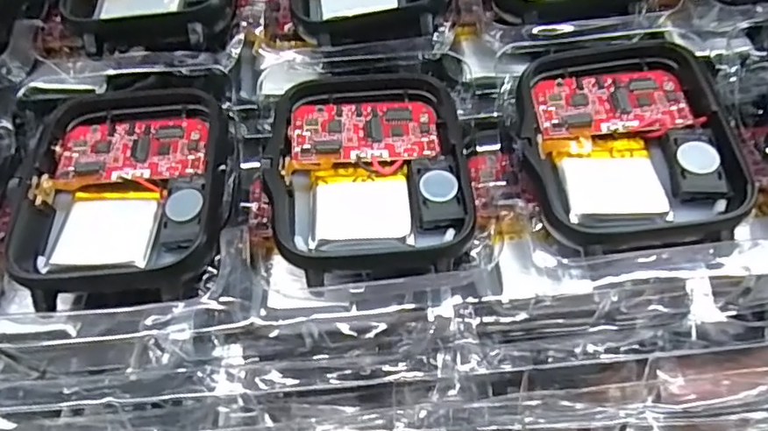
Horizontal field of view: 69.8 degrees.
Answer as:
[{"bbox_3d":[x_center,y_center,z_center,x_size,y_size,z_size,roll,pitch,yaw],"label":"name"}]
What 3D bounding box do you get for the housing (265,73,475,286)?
[{"bbox_3d":[-0.003,-0.010,0.109,0.037,0.005,0.045,-3,64,-1],"label":"housing"}]

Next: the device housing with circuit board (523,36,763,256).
[{"bbox_3d":[0.047,-0.016,0.108,0.038,0.005,0.046,-5,64,-2],"label":"device housing with circuit board"}]

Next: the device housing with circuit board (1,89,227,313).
[{"bbox_3d":[-0.051,-0.006,0.107,0.037,0.008,0.049,-6,64,-3],"label":"device housing with circuit board"}]

